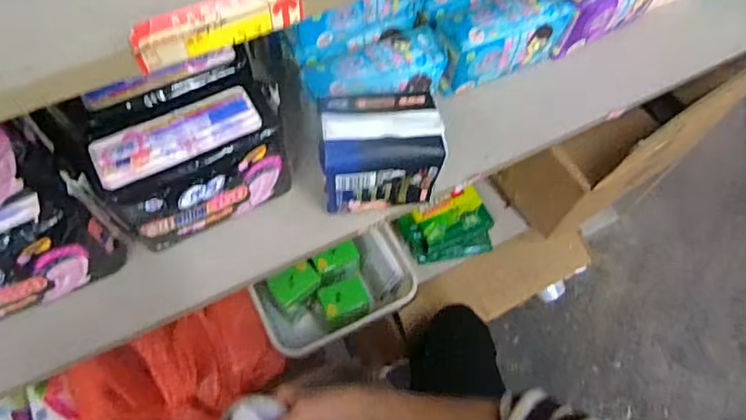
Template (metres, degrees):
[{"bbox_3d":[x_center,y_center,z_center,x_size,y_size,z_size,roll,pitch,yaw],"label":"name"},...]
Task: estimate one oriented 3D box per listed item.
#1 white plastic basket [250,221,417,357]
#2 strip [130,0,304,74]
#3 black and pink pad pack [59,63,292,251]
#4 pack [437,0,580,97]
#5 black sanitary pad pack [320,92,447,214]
[{"bbox_3d":[-0.056,0.137,0.803,0.224,0.126,0.121,-24,65,-14],"label":"white plastic basket"},{"bbox_3d":[-0.078,-0.095,0.265,0.087,0.026,0.009,-23,65,-14],"label":"strip"},{"bbox_3d":[-0.176,-0.048,0.502,0.186,0.124,0.100,-26,66,-15],"label":"black and pink pad pack"},{"bbox_3d":[0.152,-0.207,0.631,0.177,0.083,0.062,-22,65,-13],"label":"pack"},{"bbox_3d":[0.004,-0.059,0.523,0.117,0.107,0.083,-9,63,-6],"label":"black sanitary pad pack"}]

